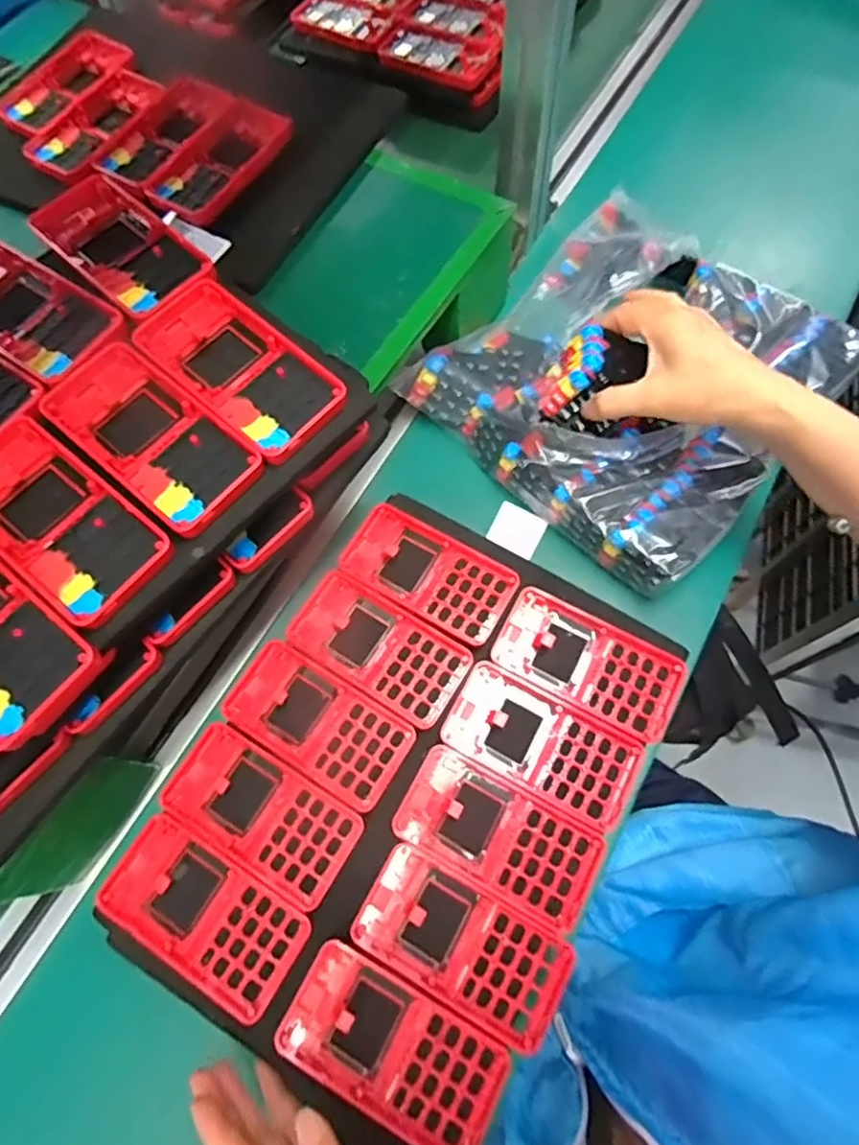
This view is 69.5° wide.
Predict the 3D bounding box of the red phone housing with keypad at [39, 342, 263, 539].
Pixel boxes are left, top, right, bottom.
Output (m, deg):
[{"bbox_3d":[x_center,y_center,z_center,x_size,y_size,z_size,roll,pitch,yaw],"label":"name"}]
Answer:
[{"bbox_3d":[-0.157,-0.079,0.347,0.131,0.013,0.062,39,75,16],"label":"red phone housing with keypad"}]

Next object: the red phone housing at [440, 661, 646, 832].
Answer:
[{"bbox_3d":[0.073,0.111,0.406,0.125,0.013,0.059,27,72,13],"label":"red phone housing"}]

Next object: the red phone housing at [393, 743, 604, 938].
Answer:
[{"bbox_3d":[0.042,0.161,0.383,0.121,0.011,0.060,27,72,13],"label":"red phone housing"}]

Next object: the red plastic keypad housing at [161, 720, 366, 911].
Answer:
[{"bbox_3d":[-0.106,0.150,0.392,0.123,0.019,0.059,30,72,13],"label":"red plastic keypad housing"}]

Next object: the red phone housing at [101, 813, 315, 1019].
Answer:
[{"bbox_3d":[-0.135,0.201,0.368,0.122,0.008,0.059,29,72,13],"label":"red phone housing"}]

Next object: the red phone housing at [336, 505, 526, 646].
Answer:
[{"bbox_3d":[-0.001,-0.001,0.446,0.121,0.011,0.061,29,72,13],"label":"red phone housing"}]

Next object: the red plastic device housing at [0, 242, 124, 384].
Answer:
[{"bbox_3d":[-0.250,-0.159,0.386,0.122,0.022,0.060,33,73,14],"label":"red plastic device housing"}]

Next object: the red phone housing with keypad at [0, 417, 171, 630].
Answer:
[{"bbox_3d":[-0.200,-0.030,0.329,0.128,0.018,0.061,37,74,15],"label":"red phone housing with keypad"}]

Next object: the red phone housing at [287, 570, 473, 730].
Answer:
[{"bbox_3d":[-0.035,0.050,0.427,0.120,0.008,0.062,32,73,14],"label":"red phone housing"}]

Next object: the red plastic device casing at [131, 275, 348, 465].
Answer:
[{"bbox_3d":[-0.112,-0.120,0.364,0.129,0.018,0.062,41,75,17],"label":"red plastic device casing"}]

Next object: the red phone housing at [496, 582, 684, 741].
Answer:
[{"bbox_3d":[0.108,0.061,0.420,0.124,0.012,0.060,27,72,13],"label":"red phone housing"}]

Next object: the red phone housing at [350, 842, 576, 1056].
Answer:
[{"bbox_3d":[0.019,0.217,0.364,0.120,0.013,0.060,28,72,13],"label":"red phone housing"}]

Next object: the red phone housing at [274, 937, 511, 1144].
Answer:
[{"bbox_3d":[-0.020,0.265,0.345,0.122,0.010,0.062,27,72,13],"label":"red phone housing"}]

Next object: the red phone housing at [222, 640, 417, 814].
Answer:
[{"bbox_3d":[-0.074,0.098,0.408,0.121,0.009,0.061,30,72,14],"label":"red phone housing"}]

